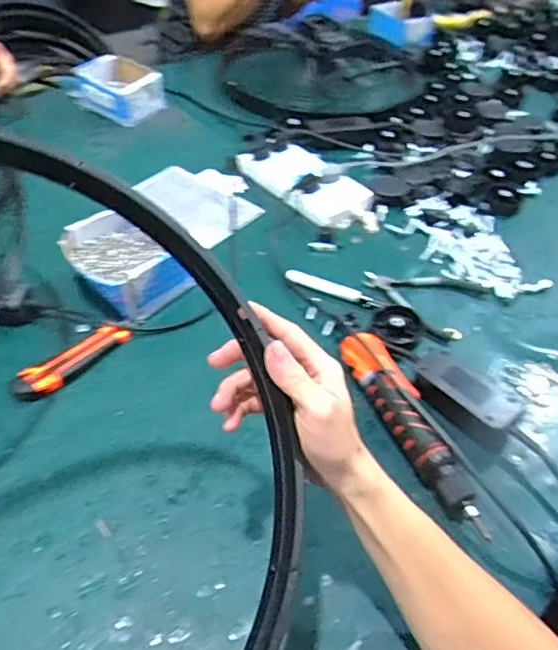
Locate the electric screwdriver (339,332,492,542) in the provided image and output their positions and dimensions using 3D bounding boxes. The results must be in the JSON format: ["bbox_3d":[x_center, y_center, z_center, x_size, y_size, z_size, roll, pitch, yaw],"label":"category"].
[{"bbox_3d":[0.148,0.102,0.599,0.057,0.044,0.254,-16,48,-19],"label":"electric screwdriver"}]

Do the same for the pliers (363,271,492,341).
[{"bbox_3d":[0.199,-0.053,0.763,0.157,0.013,0.132,34,52,27],"label":"pliers"}]

